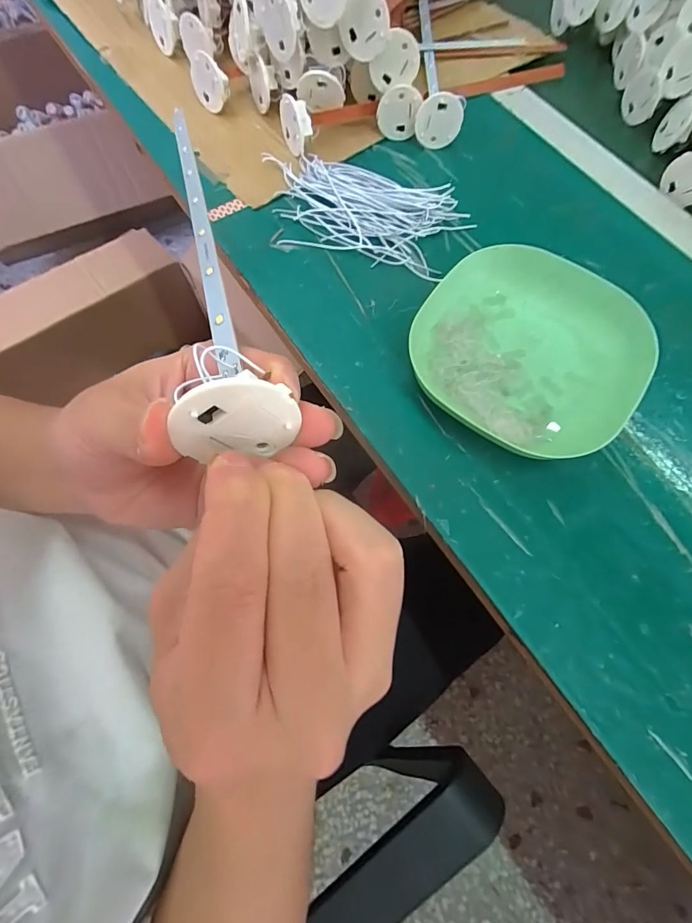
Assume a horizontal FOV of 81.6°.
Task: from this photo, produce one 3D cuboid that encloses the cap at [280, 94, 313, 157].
[{"bbox_3d":[-0.041,-0.278,0.329,0.018,0.032,0.030,-21,73,-9],"label":"cap"}]

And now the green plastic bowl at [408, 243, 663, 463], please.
[{"bbox_3d":[0.128,-0.076,0.273,0.146,0.027,0.144,36,74,11],"label":"green plastic bowl"}]

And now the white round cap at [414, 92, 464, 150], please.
[{"bbox_3d":[0.078,-0.284,0.337,0.038,0.038,0.010,-9,71,-5],"label":"white round cap"}]

